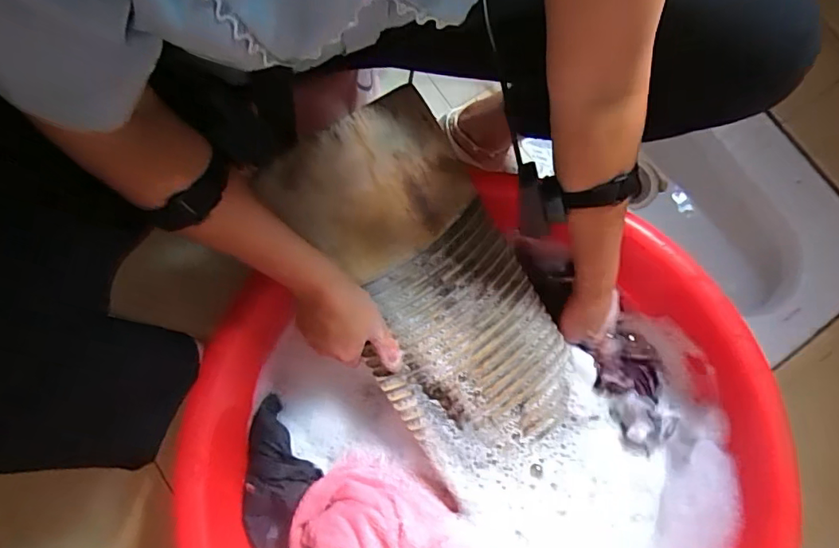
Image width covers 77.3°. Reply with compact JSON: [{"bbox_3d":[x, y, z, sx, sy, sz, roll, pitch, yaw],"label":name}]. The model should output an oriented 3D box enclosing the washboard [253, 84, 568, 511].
[{"bbox_3d":[0.024,0.033,0.538,0.186,0.019,0.409,-29,99,-9],"label":"washboard"}]

